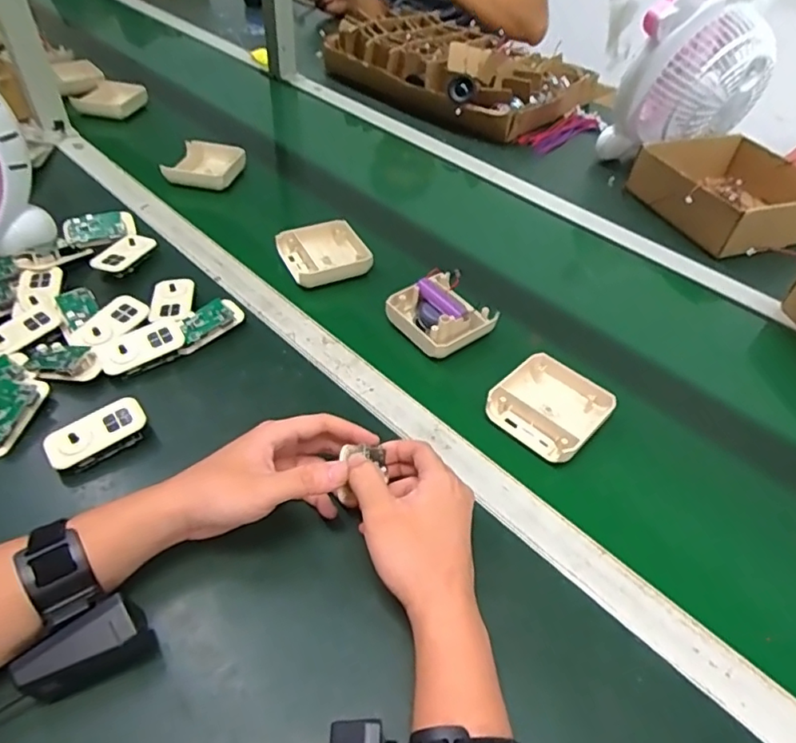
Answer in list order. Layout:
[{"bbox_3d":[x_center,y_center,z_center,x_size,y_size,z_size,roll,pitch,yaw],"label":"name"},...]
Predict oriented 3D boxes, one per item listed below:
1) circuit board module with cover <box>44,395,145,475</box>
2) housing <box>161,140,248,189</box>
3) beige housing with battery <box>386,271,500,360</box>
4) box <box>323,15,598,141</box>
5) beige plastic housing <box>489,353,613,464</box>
[{"bbox_3d":[-0.253,0.054,0.477,0.077,0.018,0.041,-29,54,-28],"label":"circuit board module with cover"},{"bbox_3d":[-0.274,-0.295,0.813,0.089,0.034,0.105,7,46,3],"label":"housing"},{"bbox_3d":[0.046,-0.064,0.596,0.086,0.036,0.086,-28,54,-27],"label":"beige housing with battery"},{"bbox_3d":[0.124,-0.589,1.087,0.323,0.090,0.442,-32,56,-30],"label":"box"},{"bbox_3d":[0.141,0.031,0.527,0.092,0.024,0.091,35,53,27],"label":"beige plastic housing"}]

